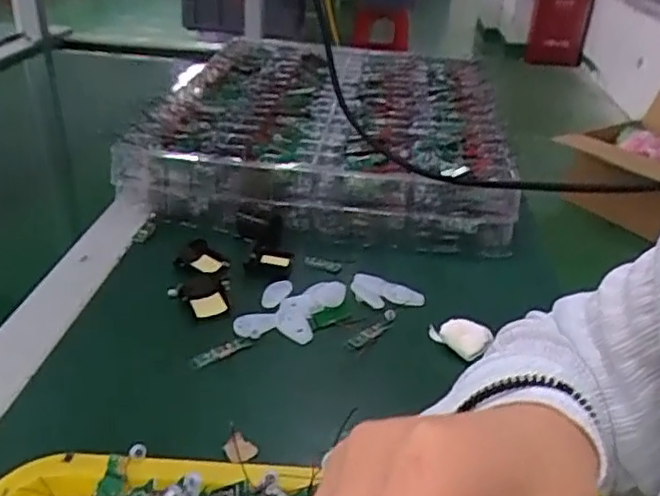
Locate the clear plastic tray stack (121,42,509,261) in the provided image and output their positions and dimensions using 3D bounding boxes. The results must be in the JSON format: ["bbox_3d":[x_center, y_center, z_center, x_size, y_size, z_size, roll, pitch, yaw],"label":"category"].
[{"bbox_3d":[0.002,-0.158,0.845,0.393,0.093,0.541,4,29,2],"label":"clear plastic tray stack"}]

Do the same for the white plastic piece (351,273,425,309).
[{"bbox_3d":[0.047,0.039,0.546,0.060,0.013,0.030,16,31,22],"label":"white plastic piece"}]

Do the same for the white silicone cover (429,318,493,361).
[{"bbox_3d":[0.097,0.068,0.485,0.045,0.027,0.023,11,30,14],"label":"white silicone cover"}]

